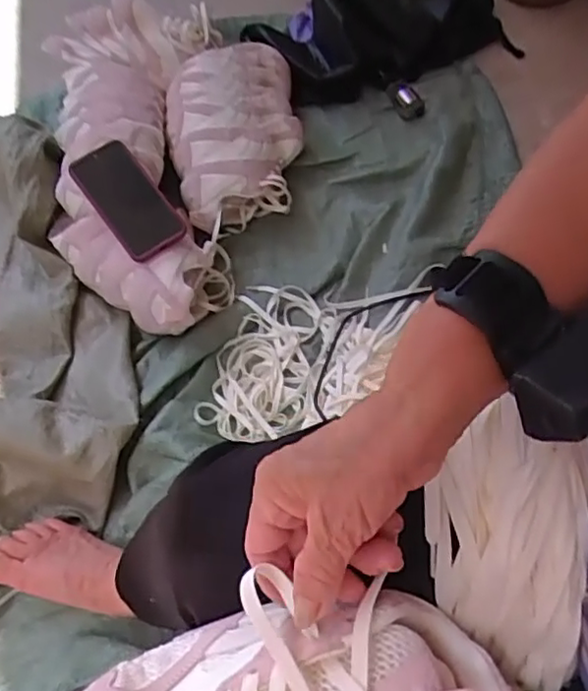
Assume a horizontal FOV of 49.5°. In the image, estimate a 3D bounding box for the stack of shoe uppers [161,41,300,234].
[{"bbox_3d":[-0.091,-0.334,1.010,0.206,0.117,0.340,-10,60,-1],"label":"stack of shoe uppers"}]

